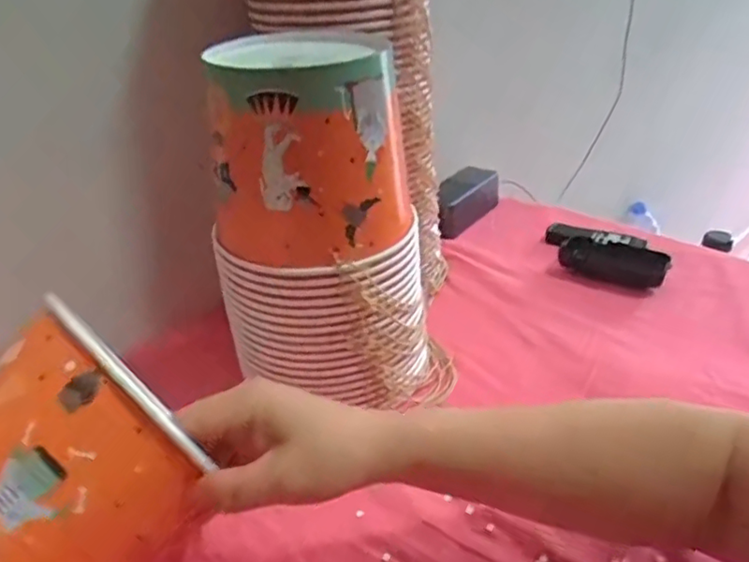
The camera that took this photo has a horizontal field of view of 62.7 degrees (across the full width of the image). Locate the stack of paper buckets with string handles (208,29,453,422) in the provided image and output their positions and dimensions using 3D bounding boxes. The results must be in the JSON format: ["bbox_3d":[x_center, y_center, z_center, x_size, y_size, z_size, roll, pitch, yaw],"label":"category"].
[{"bbox_3d":[-0.030,-0.036,0.480,0.171,0.279,0.137,-6,30,-1],"label":"stack of paper buckets with string handles"}]

